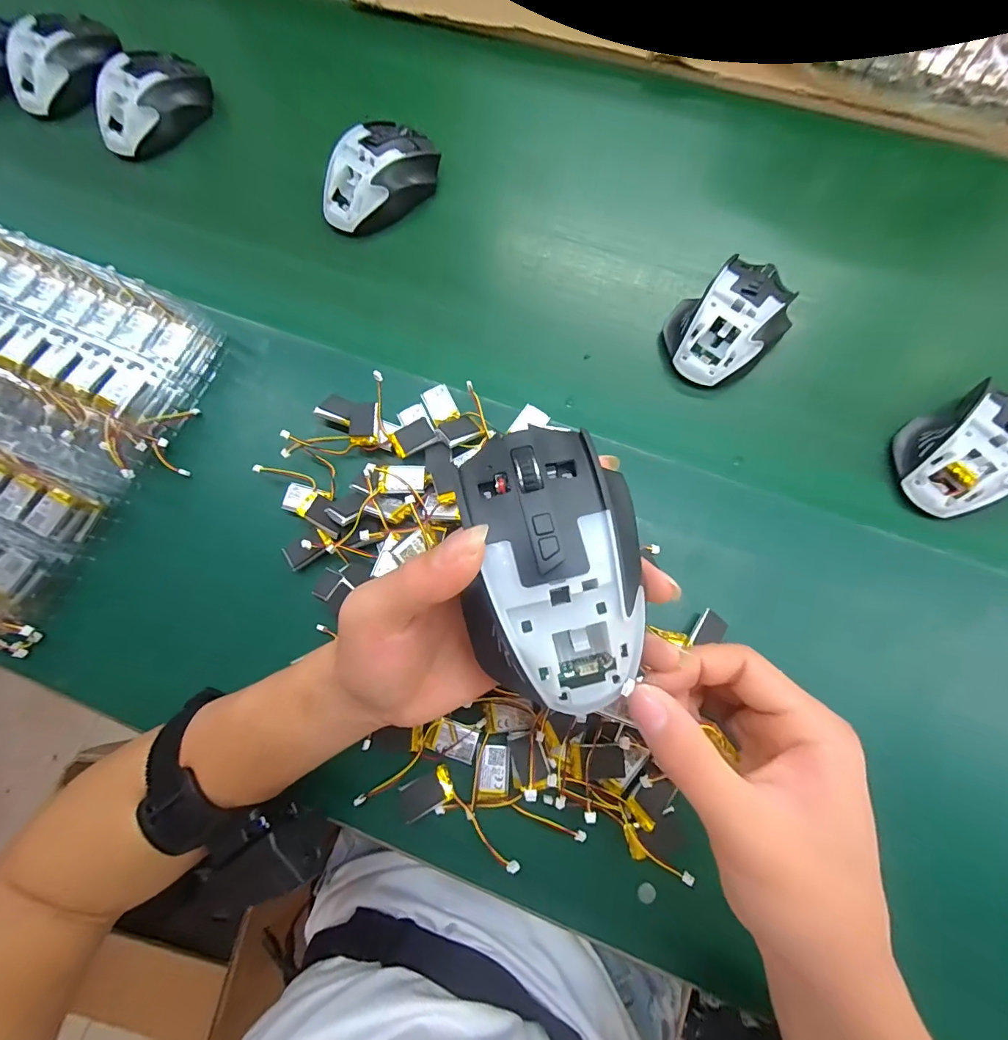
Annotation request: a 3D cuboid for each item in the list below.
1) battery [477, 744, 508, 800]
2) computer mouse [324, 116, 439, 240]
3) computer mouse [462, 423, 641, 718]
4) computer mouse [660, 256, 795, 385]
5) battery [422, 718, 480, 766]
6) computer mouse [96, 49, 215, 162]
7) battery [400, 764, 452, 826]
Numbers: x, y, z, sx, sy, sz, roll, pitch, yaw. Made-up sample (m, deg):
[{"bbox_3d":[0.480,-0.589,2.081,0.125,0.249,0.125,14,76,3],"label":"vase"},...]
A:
[{"bbox_3d":[-0.006,0.152,0.267,0.017,0.004,0.029,2,76,2],"label":"battery"},{"bbox_3d":[-0.111,-0.300,0.388,0.065,0.041,0.117,44,81,11],"label":"computer mouse"},{"bbox_3d":[0.018,0.020,0.177,0.073,0.042,0.109,-3,75,1],"label":"computer mouse"},{"bbox_3d":[0.172,-0.153,0.340,0.098,0.039,0.072,-43,78,-9],"label":"computer mouse"},{"bbox_3d":[-0.032,0.135,0.273,0.032,0.004,0.020,18,77,6],"label":"battery"},{"bbox_3d":[-0.333,-0.392,0.415,0.056,0.042,0.114,33,79,10],"label":"computer mouse"},{"bbox_3d":[-0.048,0.165,0.267,0.034,0.004,0.020,-28,76,-5],"label":"battery"}]

